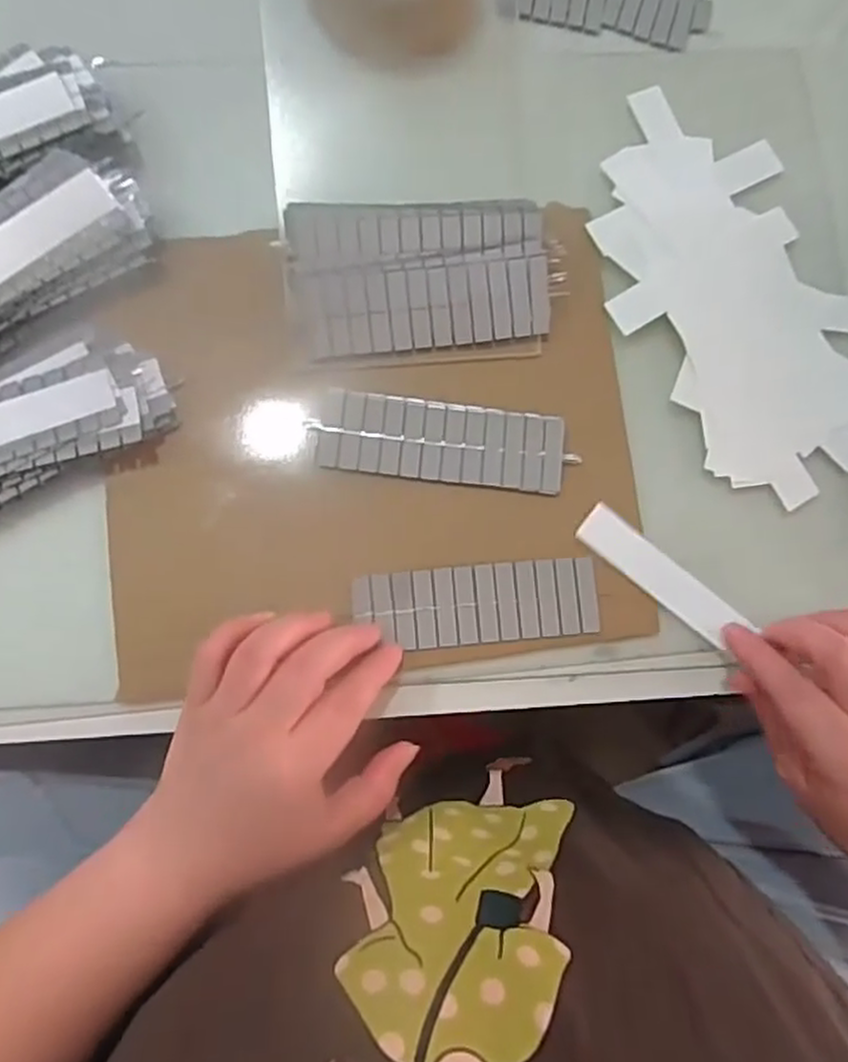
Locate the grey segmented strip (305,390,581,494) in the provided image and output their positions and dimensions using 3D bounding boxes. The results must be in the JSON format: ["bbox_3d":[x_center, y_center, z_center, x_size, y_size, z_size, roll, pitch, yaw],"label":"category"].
[{"bbox_3d":[0.009,-0.047,0.383,0.130,0.004,0.040,6,82,-4],"label":"grey segmented strip"}]

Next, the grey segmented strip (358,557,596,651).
[{"bbox_3d":[0.028,0.037,0.376,0.123,0.004,0.041,-2,83,-5],"label":"grey segmented strip"}]

